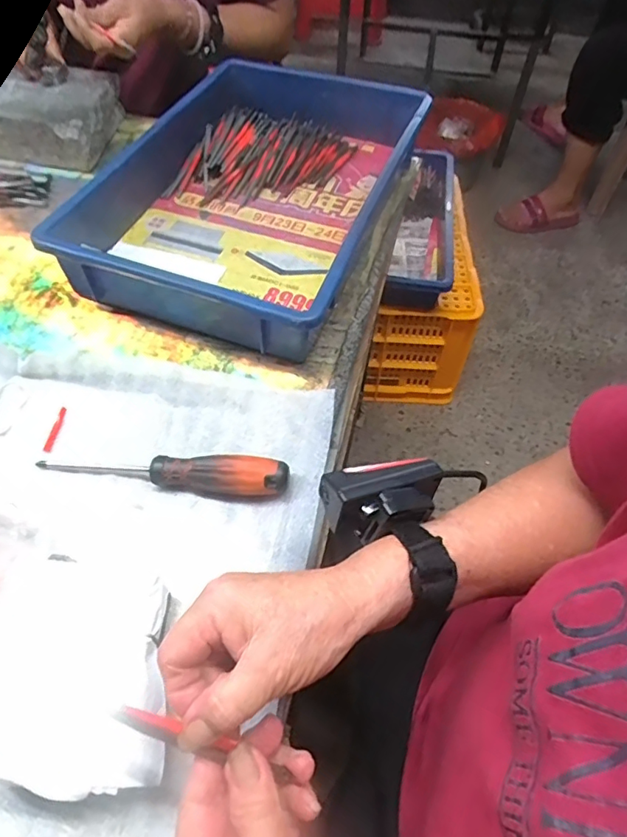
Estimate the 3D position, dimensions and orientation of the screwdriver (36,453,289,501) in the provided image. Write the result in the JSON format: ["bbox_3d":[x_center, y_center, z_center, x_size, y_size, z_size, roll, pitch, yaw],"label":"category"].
[{"bbox_3d":[-0.120,0.039,0.432,0.199,0.031,0.029,6,55,3],"label":"screwdriver"}]

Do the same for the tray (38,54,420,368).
[{"bbox_3d":[-0.055,-0.270,0.622,0.279,0.074,0.440,18,57,11],"label":"tray"}]

